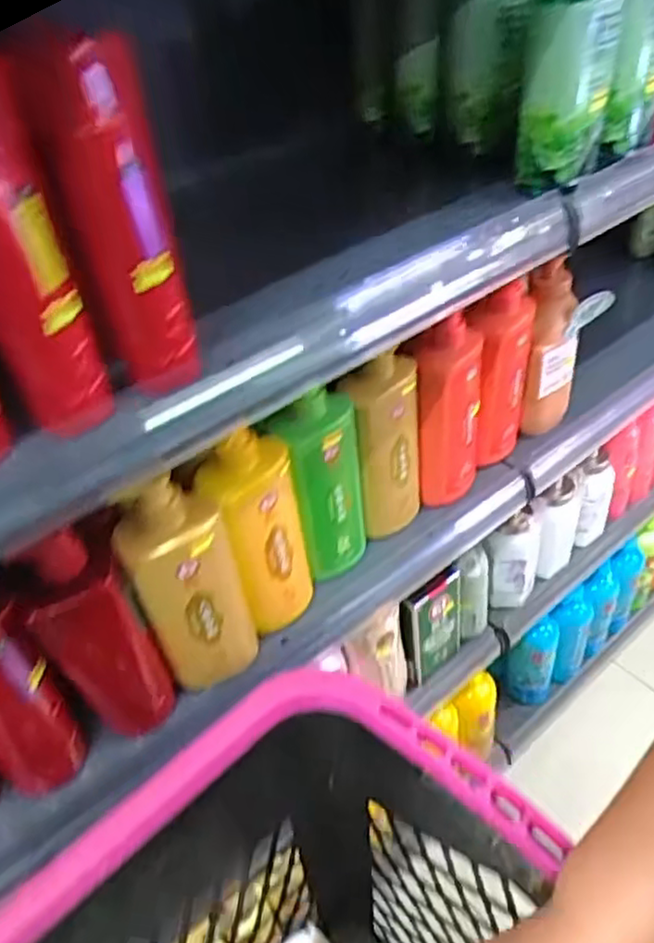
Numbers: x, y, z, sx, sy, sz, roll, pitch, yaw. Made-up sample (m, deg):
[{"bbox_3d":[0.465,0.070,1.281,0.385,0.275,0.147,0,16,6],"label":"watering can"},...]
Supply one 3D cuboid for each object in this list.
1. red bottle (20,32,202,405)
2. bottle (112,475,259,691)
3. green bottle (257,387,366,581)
[{"bbox_3d":[-0.110,-0.128,0.375,0.050,0.196,0.032,-14,43,-10],"label":"red bottle"},{"bbox_3d":[-0.120,0.100,0.591,0.088,0.222,0.054,-21,45,-17],"label":"bottle"},{"bbox_3d":[-0.004,0.020,0.673,0.084,0.212,0.036,-33,50,-27],"label":"green bottle"}]

